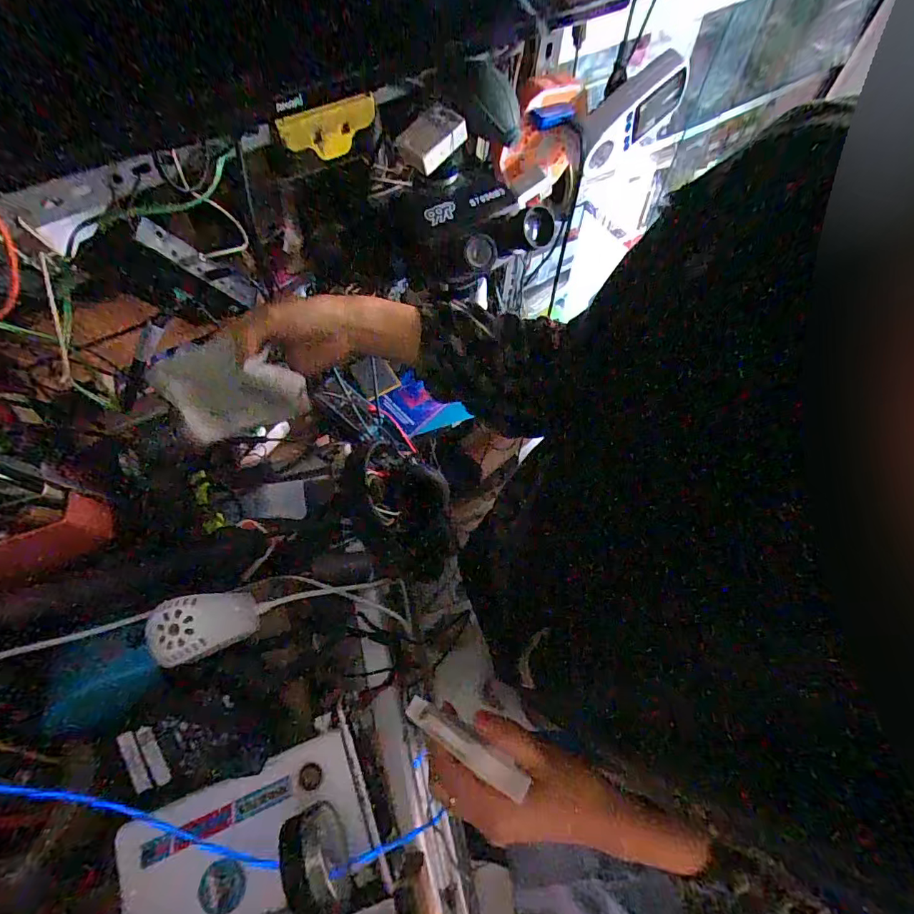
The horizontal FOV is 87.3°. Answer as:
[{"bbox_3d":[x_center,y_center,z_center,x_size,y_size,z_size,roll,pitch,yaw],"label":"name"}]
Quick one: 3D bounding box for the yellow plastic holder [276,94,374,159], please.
[{"bbox_3d":[-0.126,-0.321,0.464,0.095,0.046,0.021,-31,71,-14],"label":"yellow plastic holder"}]

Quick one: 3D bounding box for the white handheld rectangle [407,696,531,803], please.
[{"bbox_3d":[0.004,0.187,0.313,0.087,0.010,0.016,24,67,23],"label":"white handheld rectangle"}]

